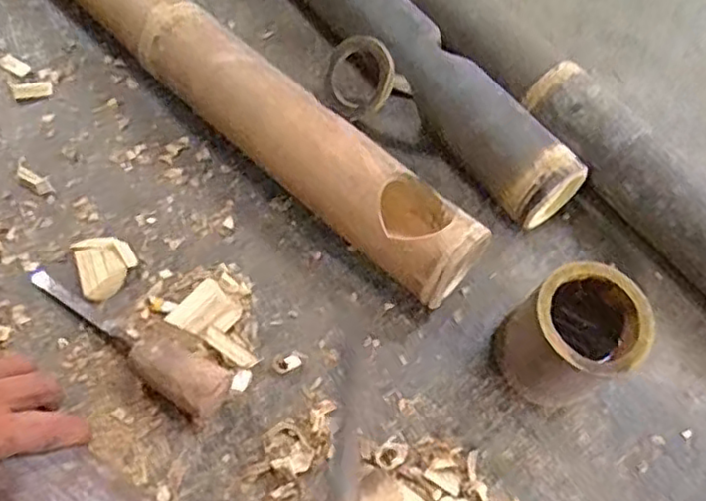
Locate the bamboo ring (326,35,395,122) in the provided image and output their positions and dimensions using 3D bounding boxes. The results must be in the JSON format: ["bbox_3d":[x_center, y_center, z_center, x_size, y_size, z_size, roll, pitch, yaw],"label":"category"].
[{"bbox_3d":[0.008,-0.180,0.695,0.075,0.082,0.012,51,32,10],"label":"bamboo ring"}]

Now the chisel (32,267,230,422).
[{"bbox_3d":[-0.195,0.072,0.559,0.215,0.039,0.052,27,64,11],"label":"chisel"}]

